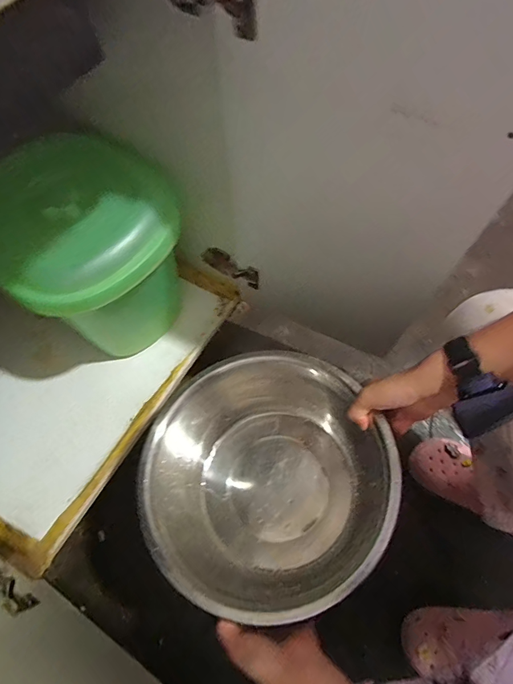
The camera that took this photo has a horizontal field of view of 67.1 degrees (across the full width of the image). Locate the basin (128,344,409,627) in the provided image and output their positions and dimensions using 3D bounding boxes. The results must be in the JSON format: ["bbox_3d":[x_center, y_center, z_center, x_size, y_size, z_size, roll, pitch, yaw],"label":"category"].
[{"bbox_3d":[0.008,0.164,0.485,0.278,0.159,0.273,0,65,0],"label":"basin"}]

